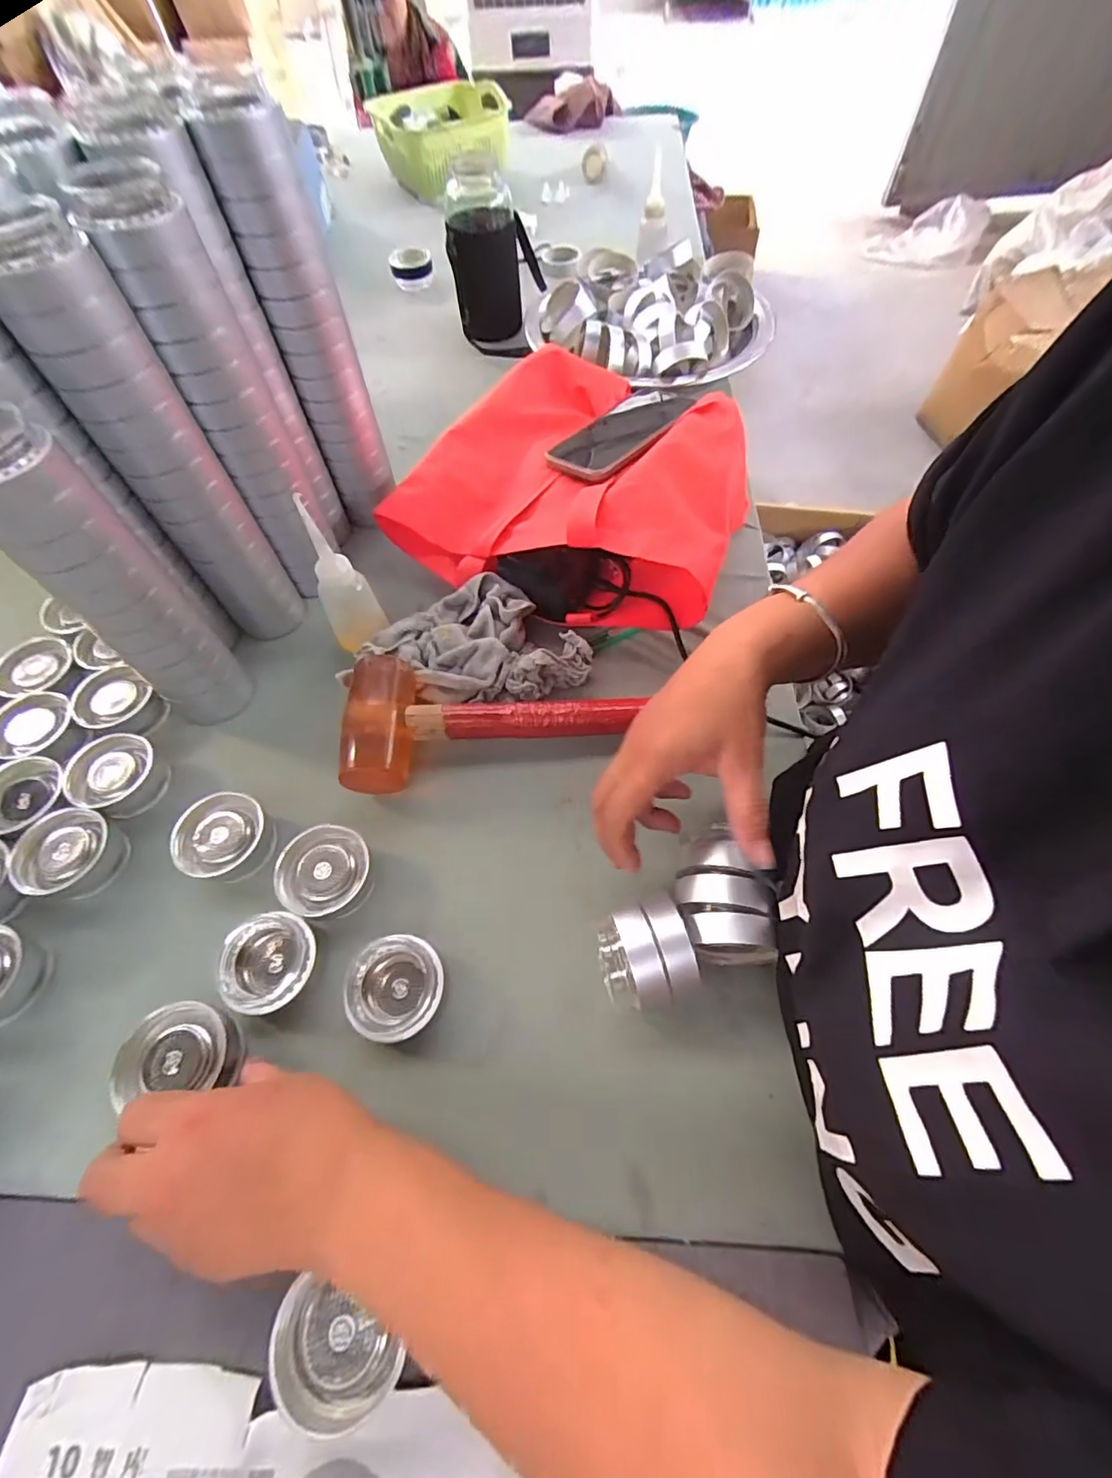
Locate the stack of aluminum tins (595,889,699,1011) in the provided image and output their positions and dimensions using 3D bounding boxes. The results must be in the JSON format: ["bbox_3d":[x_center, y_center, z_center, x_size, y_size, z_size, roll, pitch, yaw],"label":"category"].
[{"bbox_3d":[0.056,0.143,0.357,0.055,0.050,0.058,-14,60,-6],"label":"stack of aluminum tins"}]

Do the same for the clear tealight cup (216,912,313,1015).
[{"bbox_3d":[-0.196,0.154,0.374,0.057,0.024,0.062,0,58,0],"label":"clear tealight cup"}]

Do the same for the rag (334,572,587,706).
[{"bbox_3d":[-0.078,-0.090,0.506,0.217,0.046,0.124,0,58,-1],"label":"rag"}]

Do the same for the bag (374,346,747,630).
[{"bbox_3d":[0.026,-0.267,0.559,0.330,0.114,0.282,21,60,12],"label":"bag"}]

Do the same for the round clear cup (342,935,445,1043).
[{"bbox_3d":[-0.109,0.167,0.368,0.063,0.019,0.063,-1,58,-1],"label":"round clear cup"}]

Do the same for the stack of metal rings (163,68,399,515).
[{"bbox_3d":[-0.210,-0.344,0.485,0.065,0.311,0.051,-14,60,-6],"label":"stack of metal rings"}]

